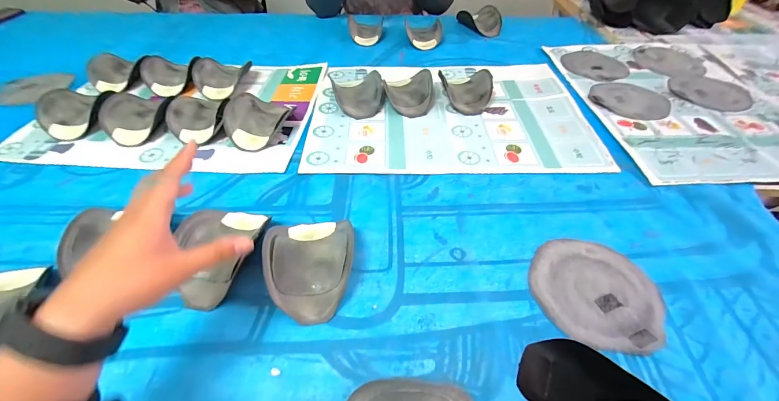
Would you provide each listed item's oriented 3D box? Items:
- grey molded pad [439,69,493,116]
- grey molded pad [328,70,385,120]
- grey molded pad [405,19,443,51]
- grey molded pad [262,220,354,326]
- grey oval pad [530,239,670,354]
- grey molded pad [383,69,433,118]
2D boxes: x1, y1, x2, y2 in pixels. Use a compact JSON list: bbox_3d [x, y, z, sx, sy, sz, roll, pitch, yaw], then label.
[{"bbox_3d":[0.159,-0.229,0.718,0.099,0.043,0.122,-2,44,-2],"label":"grey molded pad"},{"bbox_3d":[-0.065,-0.230,0.720,0.103,0.044,0.155,-9,45,-9],"label":"grey molded pad"},{"bbox_3d":[0.094,-0.451,0.959,0.102,0.050,0.083,1,44,2],"label":"grey molded pad"},{"bbox_3d":[-0.094,0.075,0.426,0.103,0.045,0.133,-10,45,-10],"label":"grey molded pad"},{"bbox_3d":[0.249,0.108,0.421,0.145,0.007,0.142,19,47,19],"label":"grey oval pad"},{"bbox_3d":[0.039,-0.231,0.724,0.099,0.044,0.147,-2,44,-2],"label":"grey molded pad"}]

